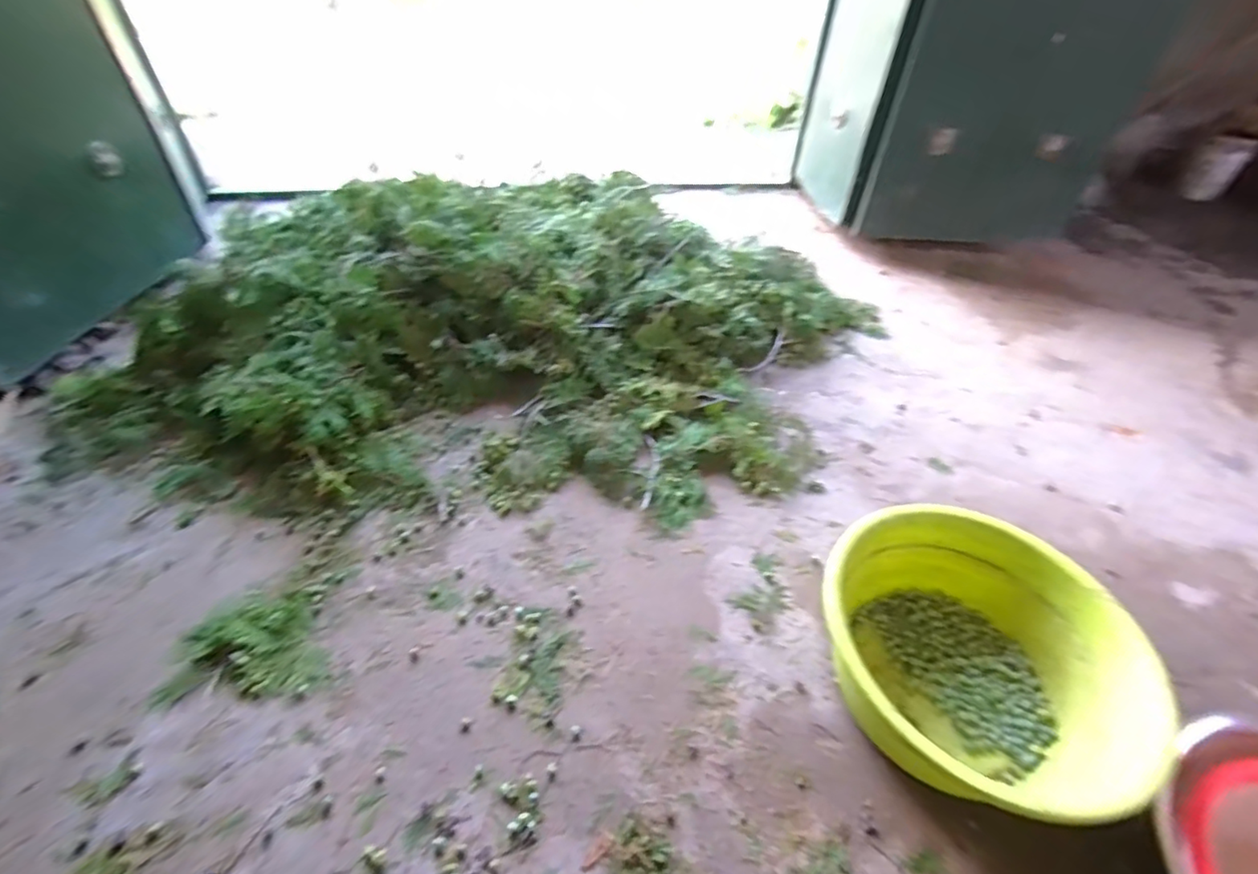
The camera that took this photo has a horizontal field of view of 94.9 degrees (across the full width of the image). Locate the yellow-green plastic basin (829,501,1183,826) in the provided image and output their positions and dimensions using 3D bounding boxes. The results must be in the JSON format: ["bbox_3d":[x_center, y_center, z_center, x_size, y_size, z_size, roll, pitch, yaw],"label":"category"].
[{"bbox_3d":[0.514,0.343,0.889,0.437,0.200,0.434,1,44,-1],"label":"yellow-green plastic basin"}]

